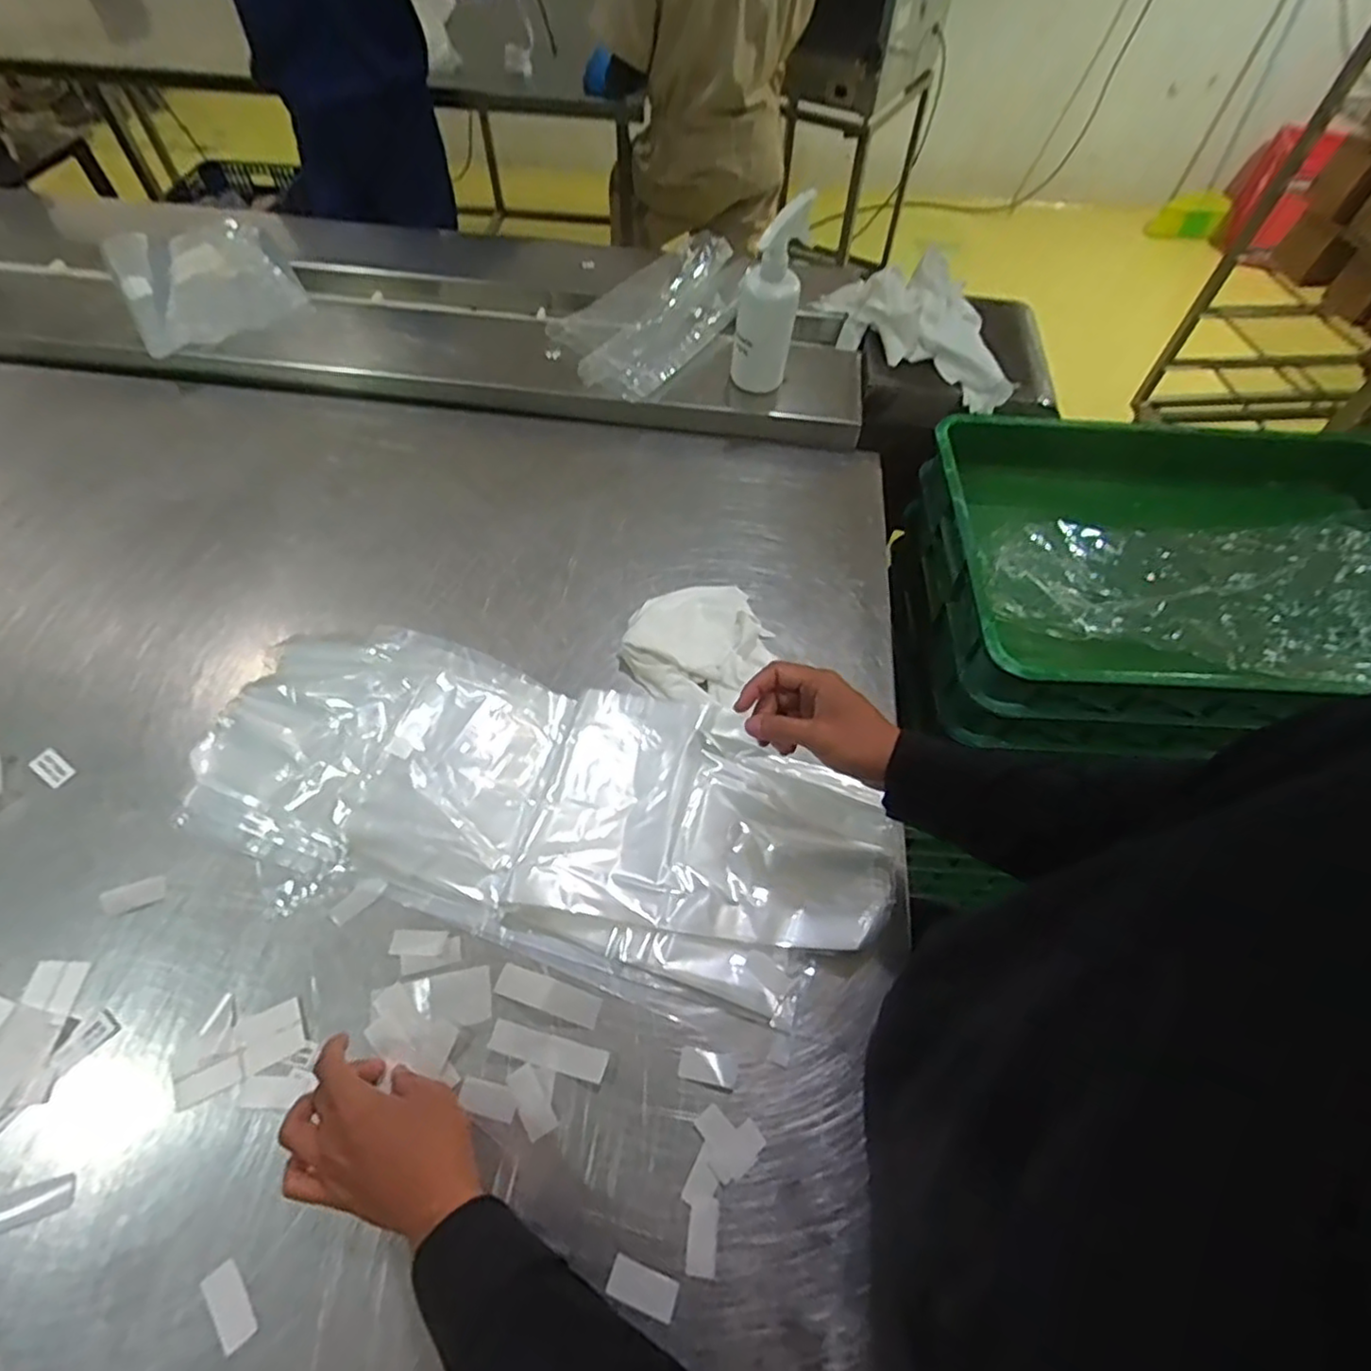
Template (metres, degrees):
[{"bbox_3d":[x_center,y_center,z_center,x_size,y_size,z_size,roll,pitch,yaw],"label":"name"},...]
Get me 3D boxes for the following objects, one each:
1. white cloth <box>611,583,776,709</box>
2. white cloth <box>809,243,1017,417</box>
[{"bbox_3d":[0.020,-0.050,0.729,0.151,0.041,0.163,34,61,18],"label":"white cloth"},{"bbox_3d":[0.356,-0.526,1.008,0.141,0.103,0.331,-25,61,-18],"label":"white cloth"}]

